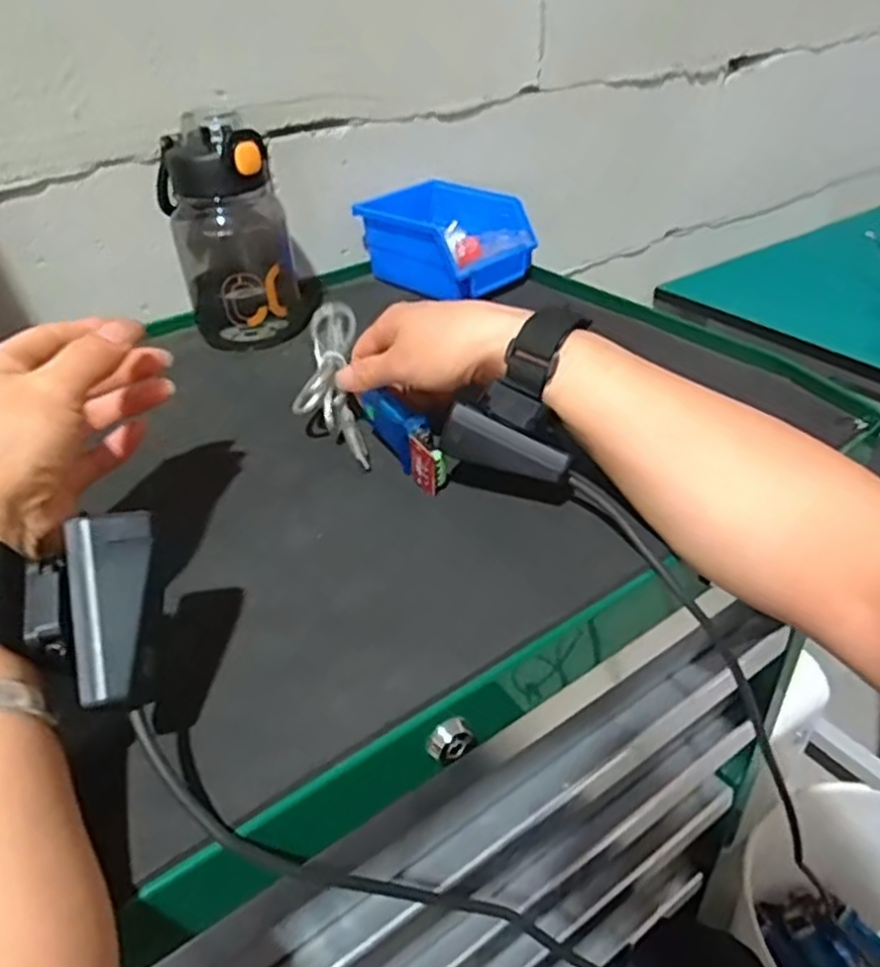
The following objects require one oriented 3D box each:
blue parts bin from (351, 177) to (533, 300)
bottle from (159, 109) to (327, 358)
[{"bbox_3d":[0.004,-0.227,0.667,0.148,0.066,0.103,29,48,36],"label":"blue parts bin"},{"bbox_3d":[-0.163,-0.202,0.580,0.104,0.172,0.093,-12,38,-11],"label":"bottle"}]

